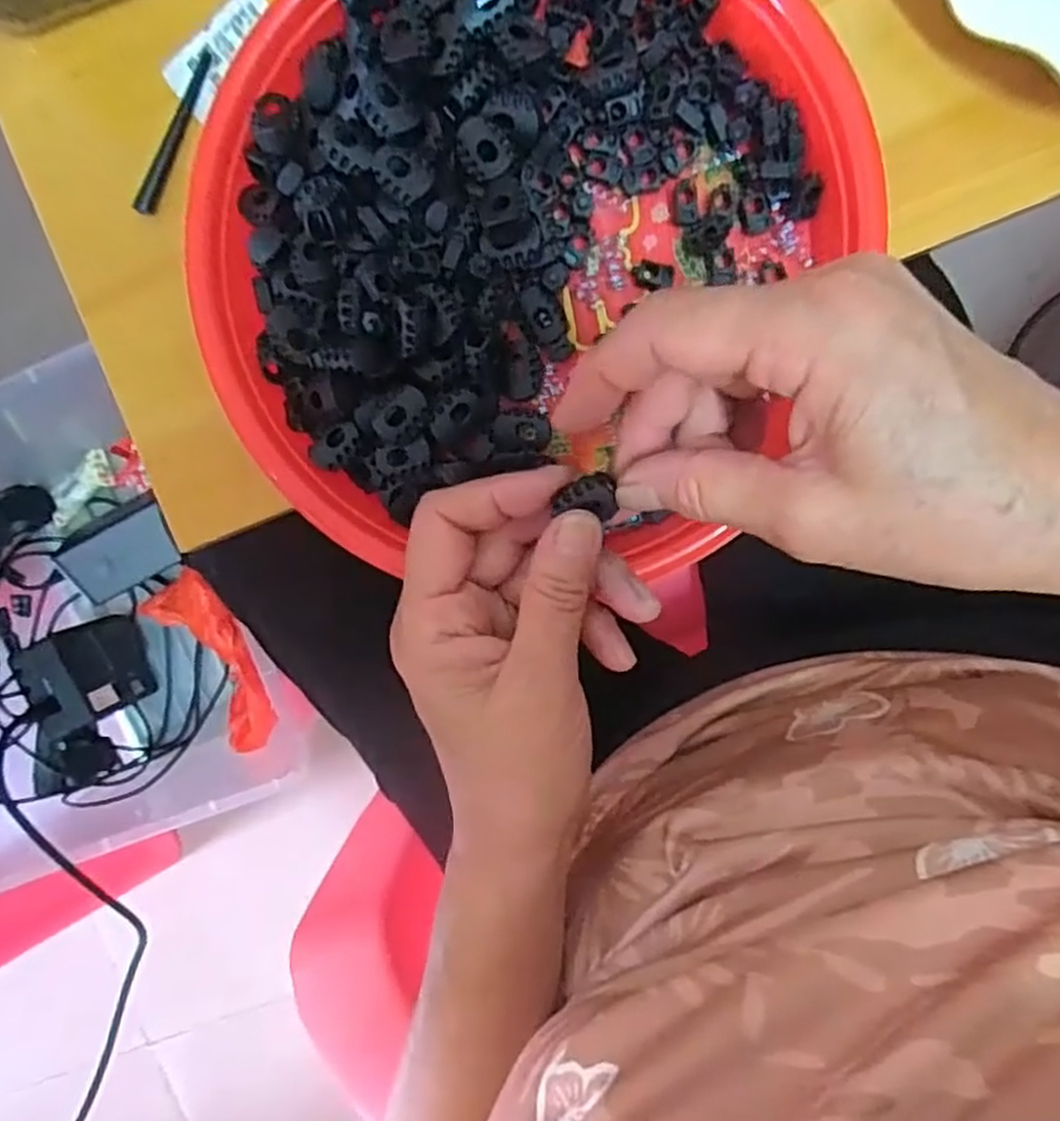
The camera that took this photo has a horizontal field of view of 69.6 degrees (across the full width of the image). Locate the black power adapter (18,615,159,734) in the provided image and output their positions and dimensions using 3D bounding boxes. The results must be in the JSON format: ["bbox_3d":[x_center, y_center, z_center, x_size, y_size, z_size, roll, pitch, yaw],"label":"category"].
[{"bbox_3d":[-0.342,0.087,0.596,0.054,0.076,0.070,-20,95,6],"label":"black power adapter"}]

